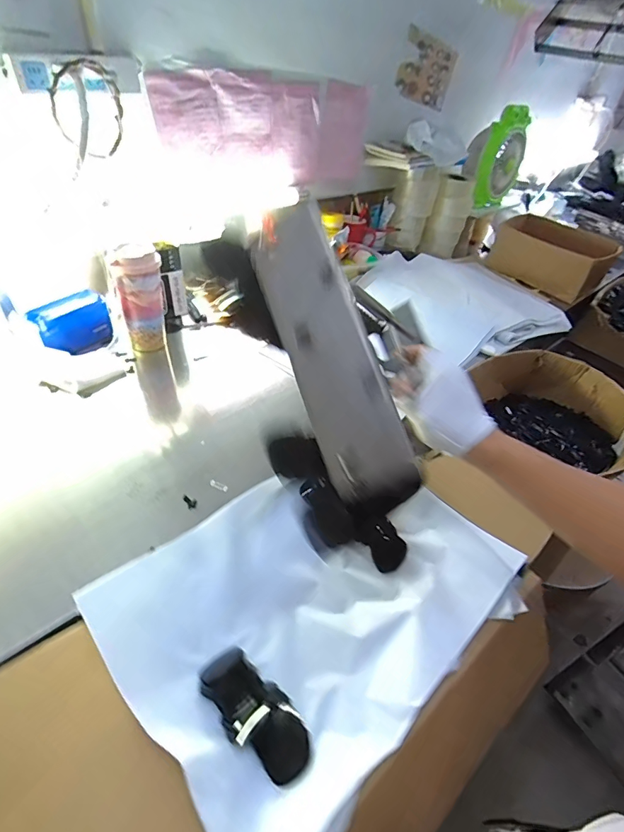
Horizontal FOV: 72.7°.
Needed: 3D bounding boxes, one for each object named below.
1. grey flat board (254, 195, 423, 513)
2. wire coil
[{"bbox_3d":[0.011,-0.043,0.298,0.013,0.061,0.219,-2,71,-66],"label":"grey flat board"},{"bbox_3d":[-0.347,-0.470,0.661,0.103,0.130,0.138,-11,45,-20],"label":"wire coil"}]

